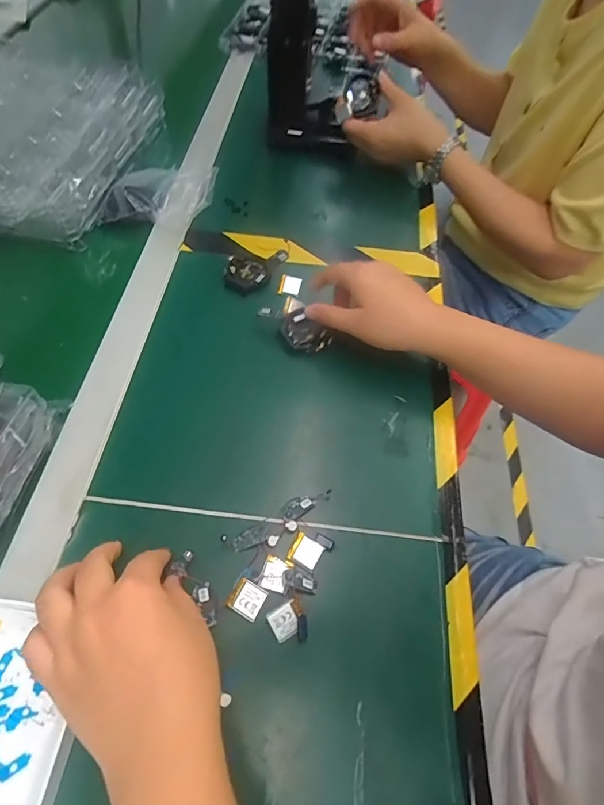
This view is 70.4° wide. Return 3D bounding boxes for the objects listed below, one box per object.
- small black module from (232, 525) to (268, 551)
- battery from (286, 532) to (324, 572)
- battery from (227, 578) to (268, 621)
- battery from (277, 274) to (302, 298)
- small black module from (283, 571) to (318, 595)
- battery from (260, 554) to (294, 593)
[{"bbox_3d":[-0.039,0.103,0.324,0.028,0.004,0.012,-25,63,-4],"label":"small black module"},{"bbox_3d":[0.003,0.111,0.319,0.021,0.004,0.021,26,61,13],"label":"battery"},{"bbox_3d":[-0.038,0.137,0.300,0.023,0.004,0.022,25,61,12],"label":"battery"},{"bbox_3d":[-0.013,-0.126,0.462,0.023,0.006,0.021,18,100,8],"label":"battery"},{"bbox_3d":[-0.001,0.129,0.310,0.028,0.007,0.013,25,57,-15],"label":"small black module"},{"bbox_3d":[-0.019,0.123,0.309,0.019,0.005,0.022,18,59,8],"label":"battery"}]

